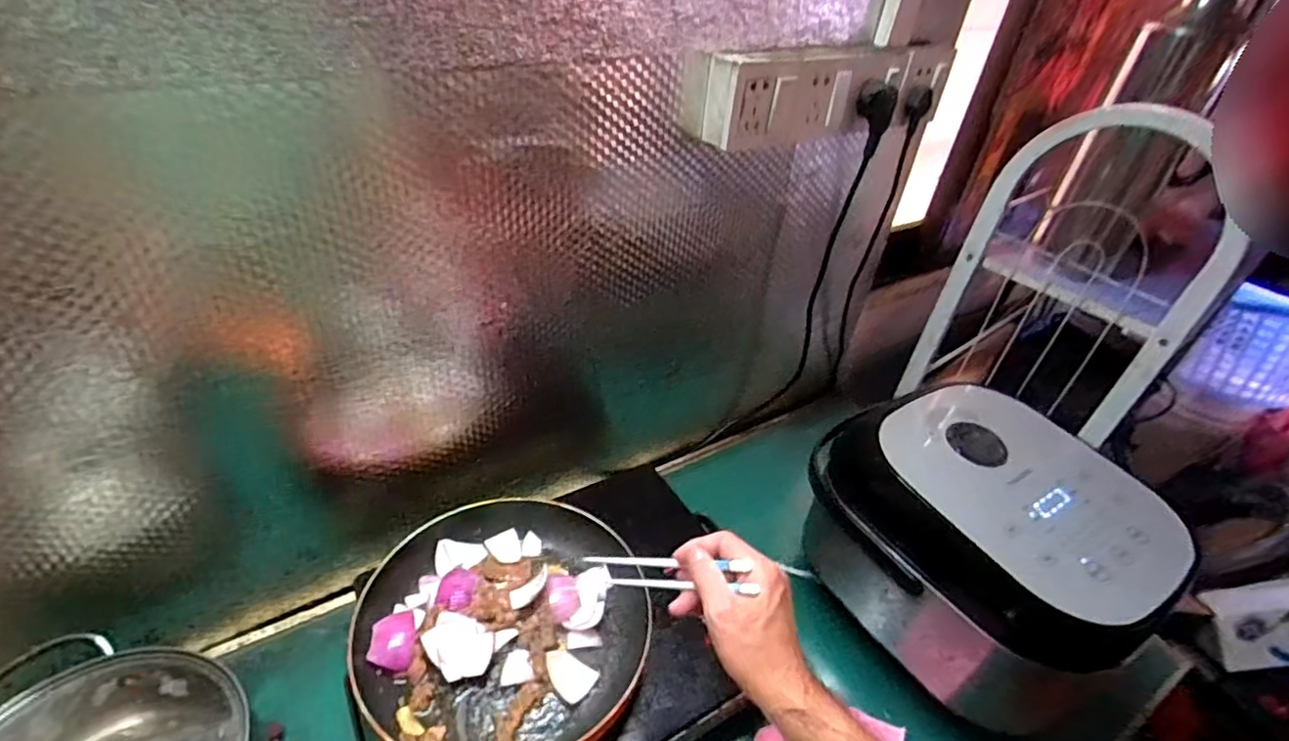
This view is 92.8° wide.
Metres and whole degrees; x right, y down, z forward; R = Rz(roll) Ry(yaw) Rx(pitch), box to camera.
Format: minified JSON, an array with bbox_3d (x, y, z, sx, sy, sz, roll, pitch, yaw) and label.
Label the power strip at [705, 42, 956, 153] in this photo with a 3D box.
[{"bbox_3d":[0.212,-0.312,0.689,0.365,0.088,0.056,-19,44,-30],"label":"power strip"}]

